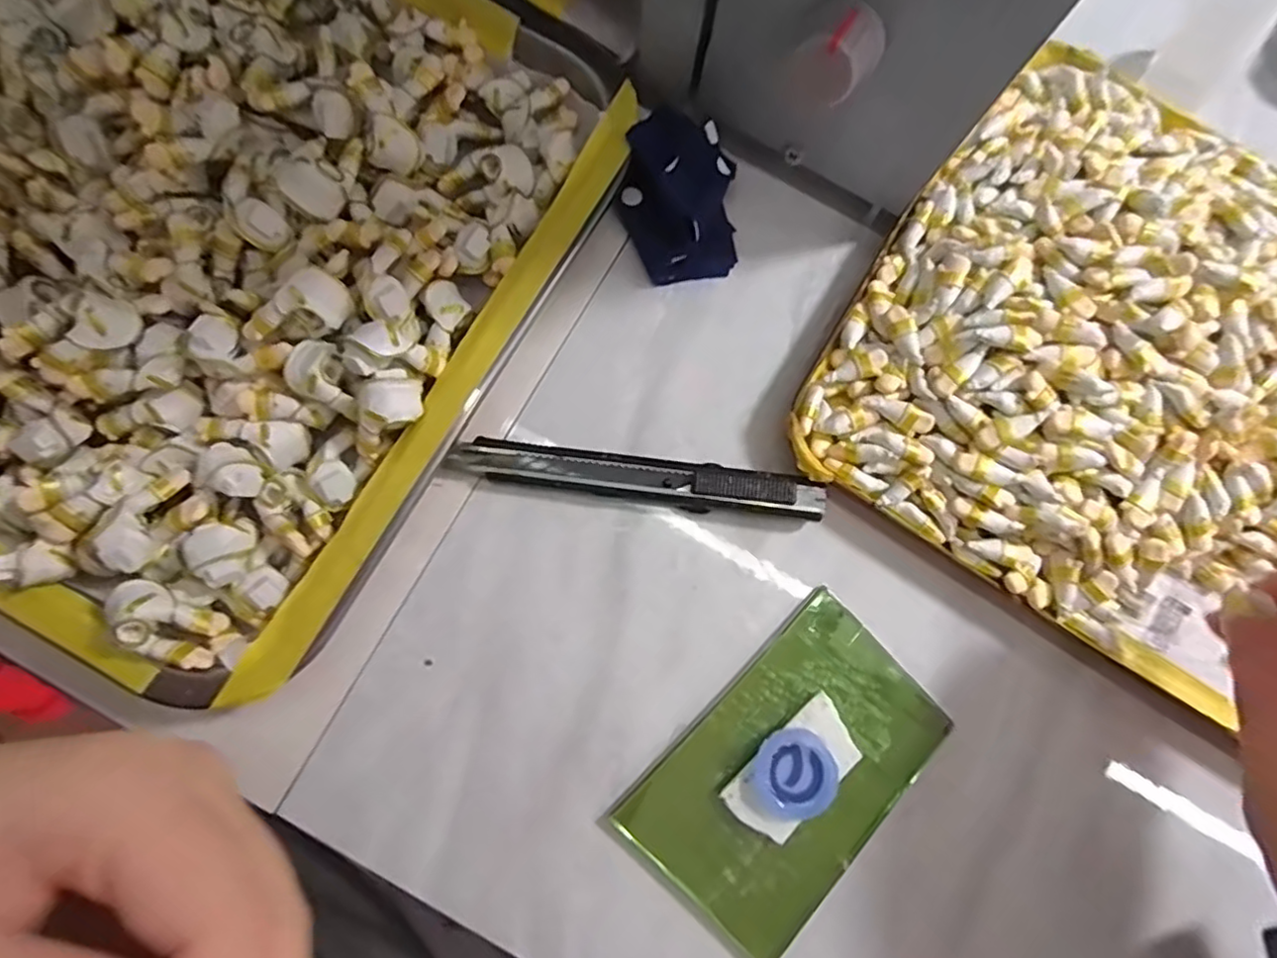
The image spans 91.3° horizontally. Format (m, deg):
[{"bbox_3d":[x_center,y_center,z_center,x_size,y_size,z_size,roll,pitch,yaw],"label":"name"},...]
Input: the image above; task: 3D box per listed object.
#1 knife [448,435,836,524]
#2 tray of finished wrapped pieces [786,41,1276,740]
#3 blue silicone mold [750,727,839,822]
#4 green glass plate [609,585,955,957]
[{"bbox_3d":[0.000,0.000,0.221,0.129,0.010,0.015,7,81,-1],"label":"knife"},{"bbox_3d":[0.199,-0.031,0.219,0.239,0.037,0.196,32,82,2],"label":"tray of finished wrapped pieces"},{"bbox_3d":[0.051,0.096,0.203,0.026,0.007,0.027,0,82,-2],"label":"blue silicone mold"},{"bbox_3d":[0.051,0.097,0.209,0.066,0.006,0.104,44,82,4],"label":"green glass plate"}]

